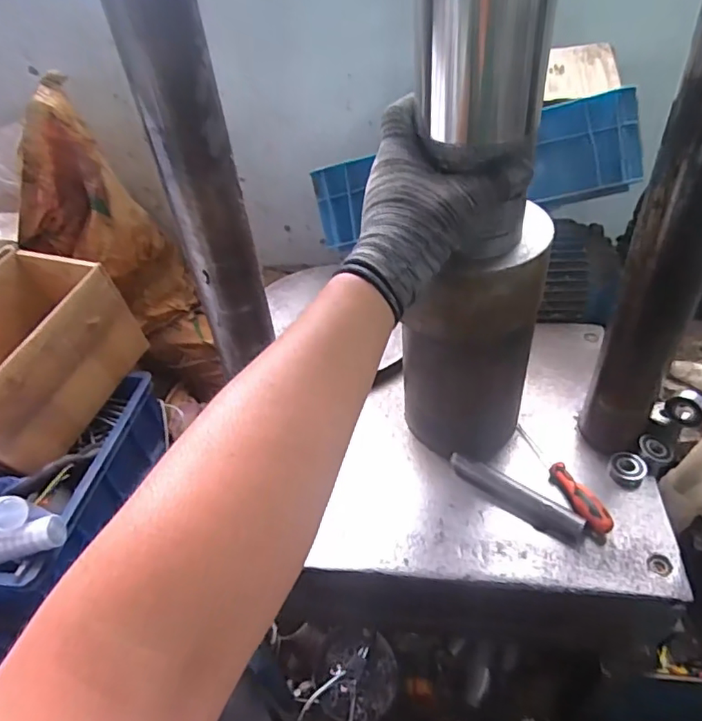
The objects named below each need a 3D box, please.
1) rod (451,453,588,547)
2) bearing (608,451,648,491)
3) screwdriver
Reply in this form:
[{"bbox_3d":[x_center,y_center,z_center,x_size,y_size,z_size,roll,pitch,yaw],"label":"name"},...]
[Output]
[{"bbox_3d":[0.164,0.136,0.546,0.140,0.019,0.027,30,53,34],"label":"rod"},{"bbox_3d":[0.285,0.114,0.559,0.035,0.019,0.040,22,49,29],"label":"bearing"},{"bbox_3d":[0.221,0.115,0.563,0.026,0.026,0.146,-12,41,-6],"label":"screwdriver"}]

